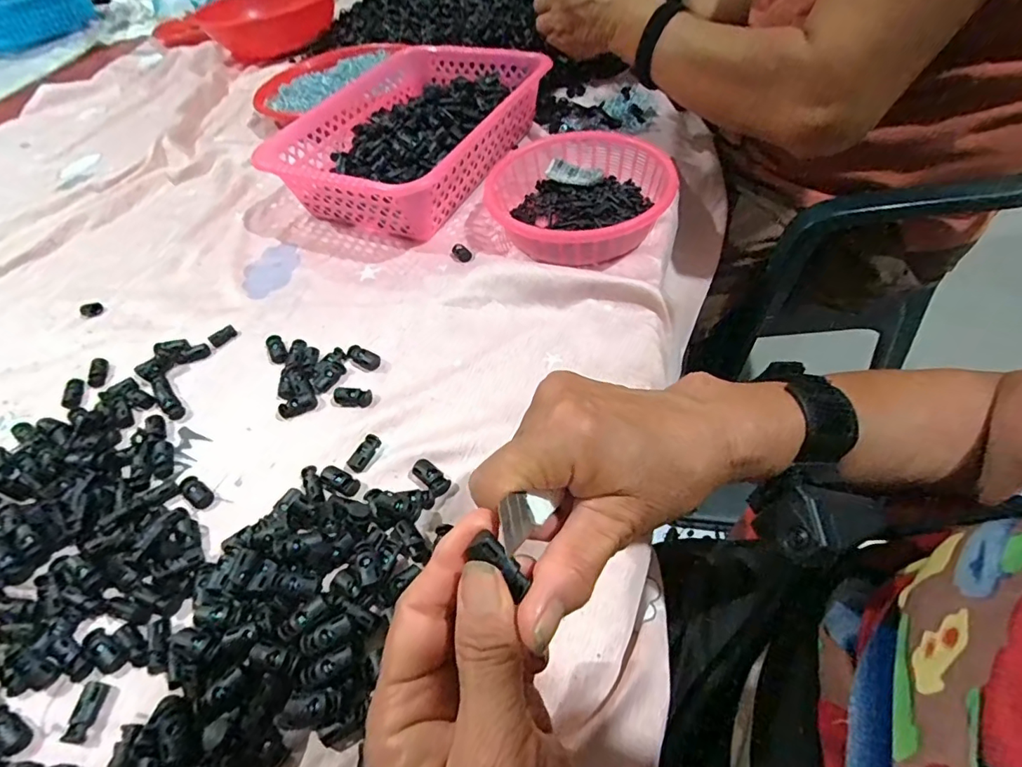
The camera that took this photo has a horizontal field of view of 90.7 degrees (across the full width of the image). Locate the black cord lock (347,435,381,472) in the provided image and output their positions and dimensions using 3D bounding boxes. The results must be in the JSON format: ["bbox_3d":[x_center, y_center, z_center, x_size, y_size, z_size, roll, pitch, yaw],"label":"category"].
[{"bbox_3d":[-0.104,0.048,0.356,0.014,0.005,0.028,20,57,20],"label":"black cord lock"}]

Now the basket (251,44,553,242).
[{"bbox_3d":[-0.110,-0.283,0.582,0.205,0.081,0.303,24,58,22],"label":"basket"}]

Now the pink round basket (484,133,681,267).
[{"bbox_3d":[0.066,-0.179,0.495,0.169,0.057,0.174,-3,52,4],"label":"pink round basket"}]

